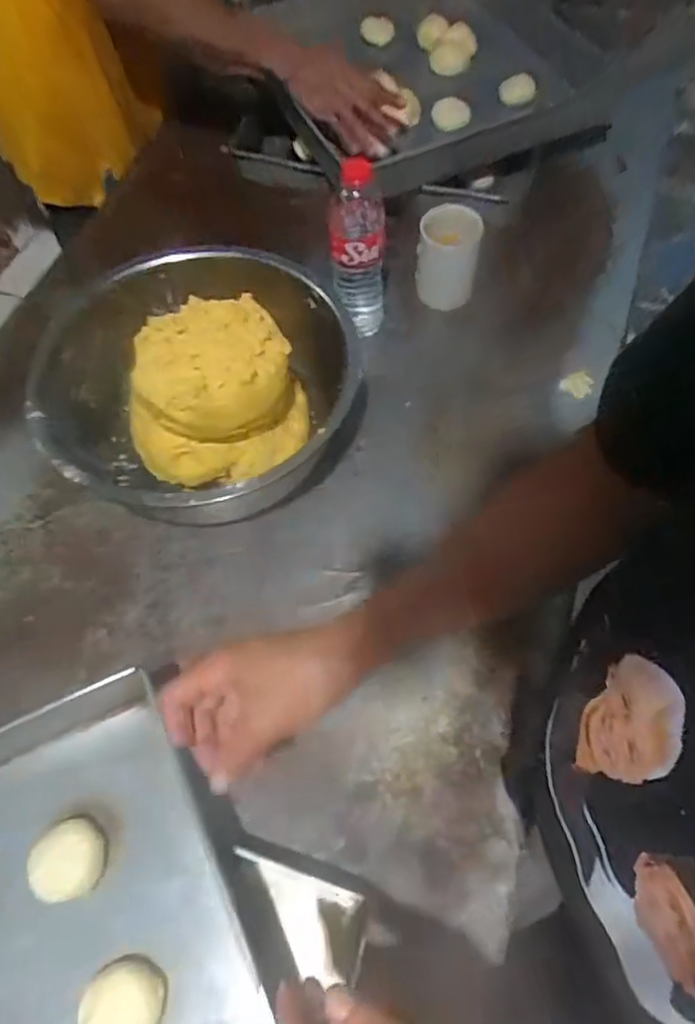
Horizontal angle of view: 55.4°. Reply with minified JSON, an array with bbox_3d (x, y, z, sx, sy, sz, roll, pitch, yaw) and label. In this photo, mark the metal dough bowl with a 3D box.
[{"bbox_3d":[-0.174,-0.148,0.762,0.367,0.171,0.326,16,63,11],"label":"metal dough bowl"}]

